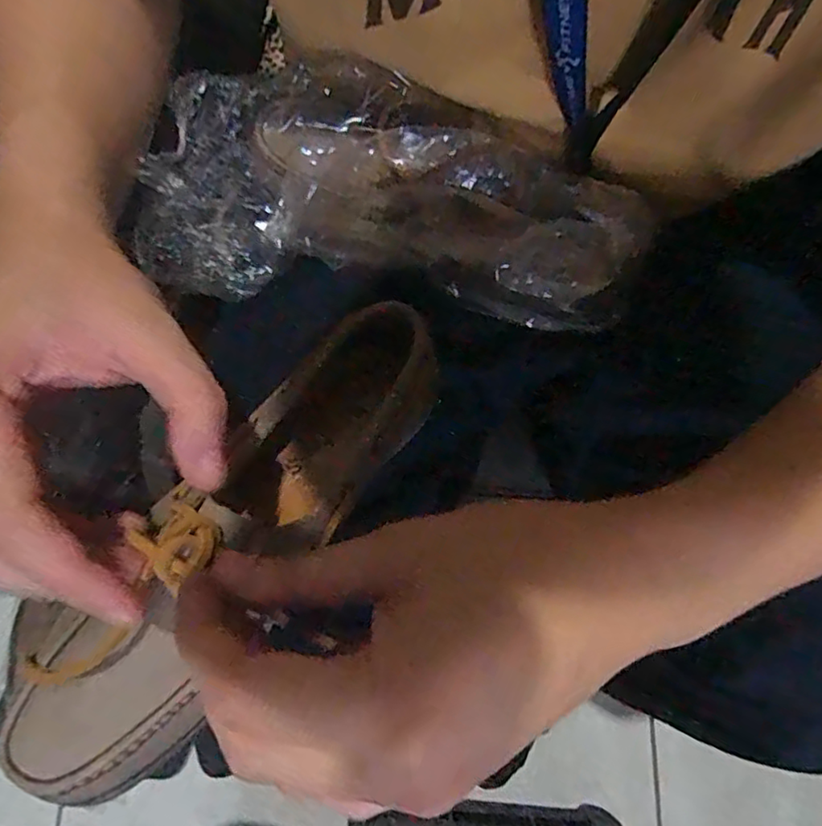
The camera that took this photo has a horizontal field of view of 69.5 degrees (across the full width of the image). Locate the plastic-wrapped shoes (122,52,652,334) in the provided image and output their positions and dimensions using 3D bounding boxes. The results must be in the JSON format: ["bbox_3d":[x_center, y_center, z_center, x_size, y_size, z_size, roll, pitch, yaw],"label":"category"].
[{"bbox_3d":[-0.007,-0.119,0.346,0.278,0.077,0.102,8,73,-8],"label":"plastic-wrapped shoes"}]

